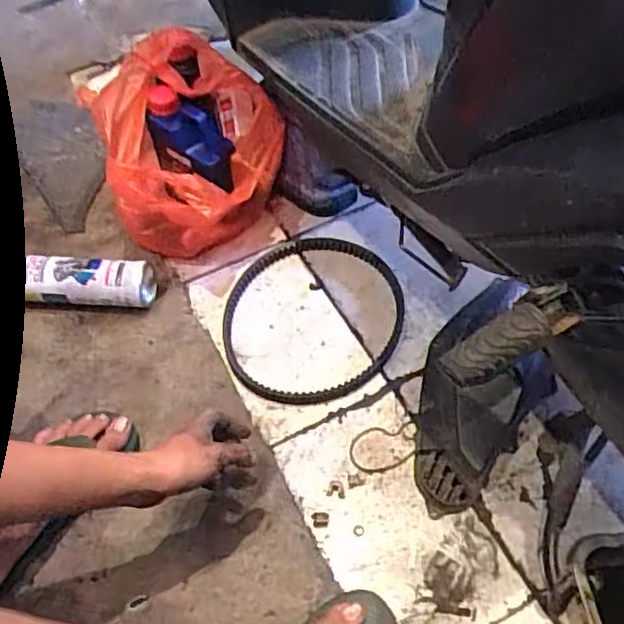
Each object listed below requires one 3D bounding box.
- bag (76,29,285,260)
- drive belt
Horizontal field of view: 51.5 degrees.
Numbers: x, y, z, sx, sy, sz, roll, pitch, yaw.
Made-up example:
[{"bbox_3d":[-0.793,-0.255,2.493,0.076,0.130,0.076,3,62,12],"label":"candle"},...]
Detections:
[{"bbox_3d":[-0.177,-0.227,0.953,0.238,0.240,0.235,20,62,15],"label":"bag"},{"bbox_3d":[0.002,0.002,0.924,0.249,0.017,0.285,10,60,10],"label":"drive belt"}]

